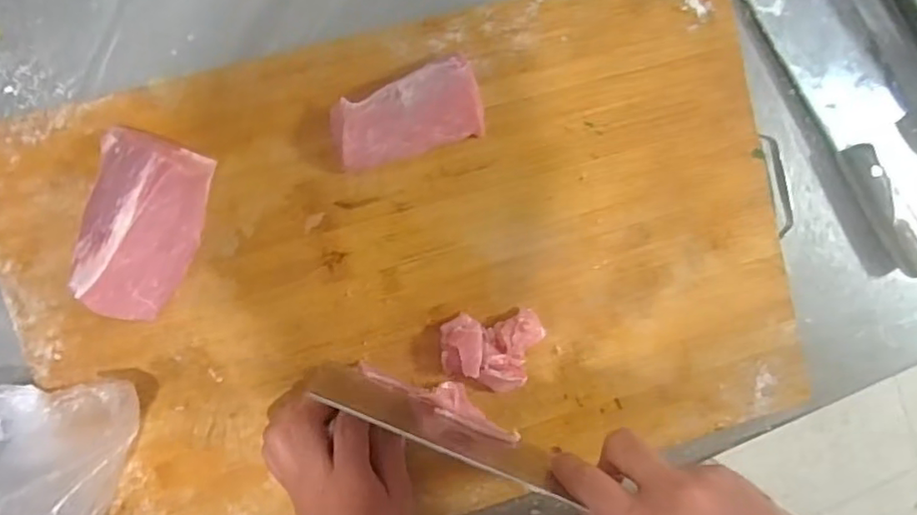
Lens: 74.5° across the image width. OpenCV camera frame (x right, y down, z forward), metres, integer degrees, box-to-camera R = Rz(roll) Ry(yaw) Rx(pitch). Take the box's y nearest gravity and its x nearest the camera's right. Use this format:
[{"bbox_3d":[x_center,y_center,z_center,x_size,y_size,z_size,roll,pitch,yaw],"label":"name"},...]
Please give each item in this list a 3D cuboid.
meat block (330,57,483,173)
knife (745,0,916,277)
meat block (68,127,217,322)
[{"bbox_3d":[-0.037,-0.101,0.429,0.106,0.027,0.054,-17,96,-5],"label":"meat block"},{"bbox_3d":[0.331,-0.160,0.493,0.113,0.022,0.340,-34,97,-4],"label":"knife"},{"bbox_3d":[-0.215,-0.019,0.401,0.070,0.047,0.123,16,92,-8],"label":"meat block"}]

